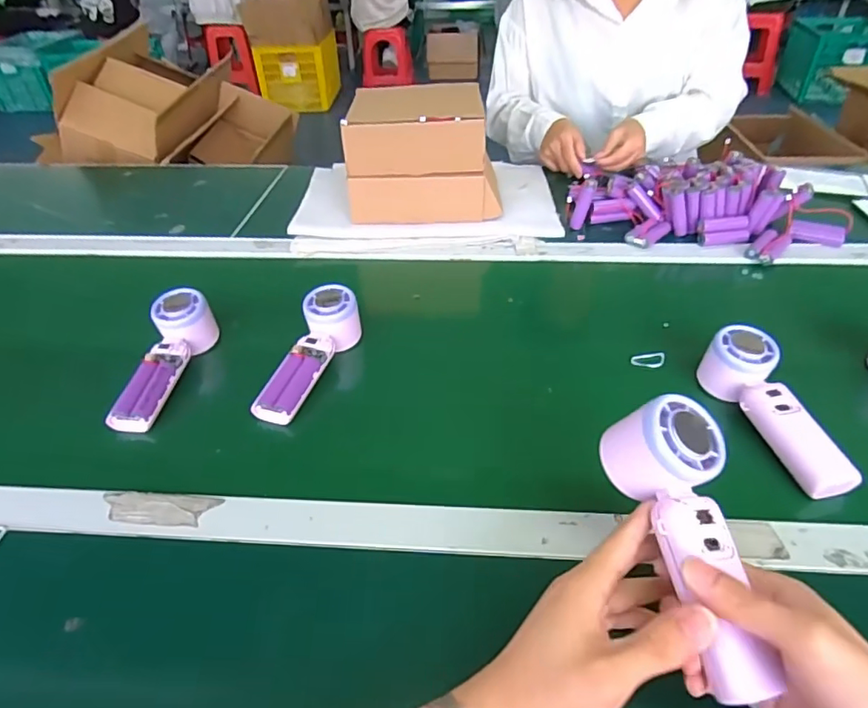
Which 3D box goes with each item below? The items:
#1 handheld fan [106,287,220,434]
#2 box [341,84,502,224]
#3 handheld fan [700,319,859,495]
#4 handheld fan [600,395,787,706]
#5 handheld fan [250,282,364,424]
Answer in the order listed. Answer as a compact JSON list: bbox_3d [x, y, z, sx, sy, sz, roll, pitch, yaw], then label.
[{"bbox_3d":[-0.279,0.009,0.566,0.048,0.053,0.165,5,53,7],"label":"handheld fan"},{"bbox_3d":[-0.015,-0.304,0.822,0.211,0.143,0.170,-1,40,1],"label":"box"},{"bbox_3d":[0.300,0.047,0.483,0.055,0.056,0.158,-5,40,-5],"label":"handheld fan"},{"bbox_3d":[0.155,0.109,0.325,0.061,0.047,0.161,-6,64,-5],"label":"handheld fan"},{"bbox_3d":[-0.130,0.003,0.571,0.050,0.048,0.164,14,57,17],"label":"handheld fan"}]

